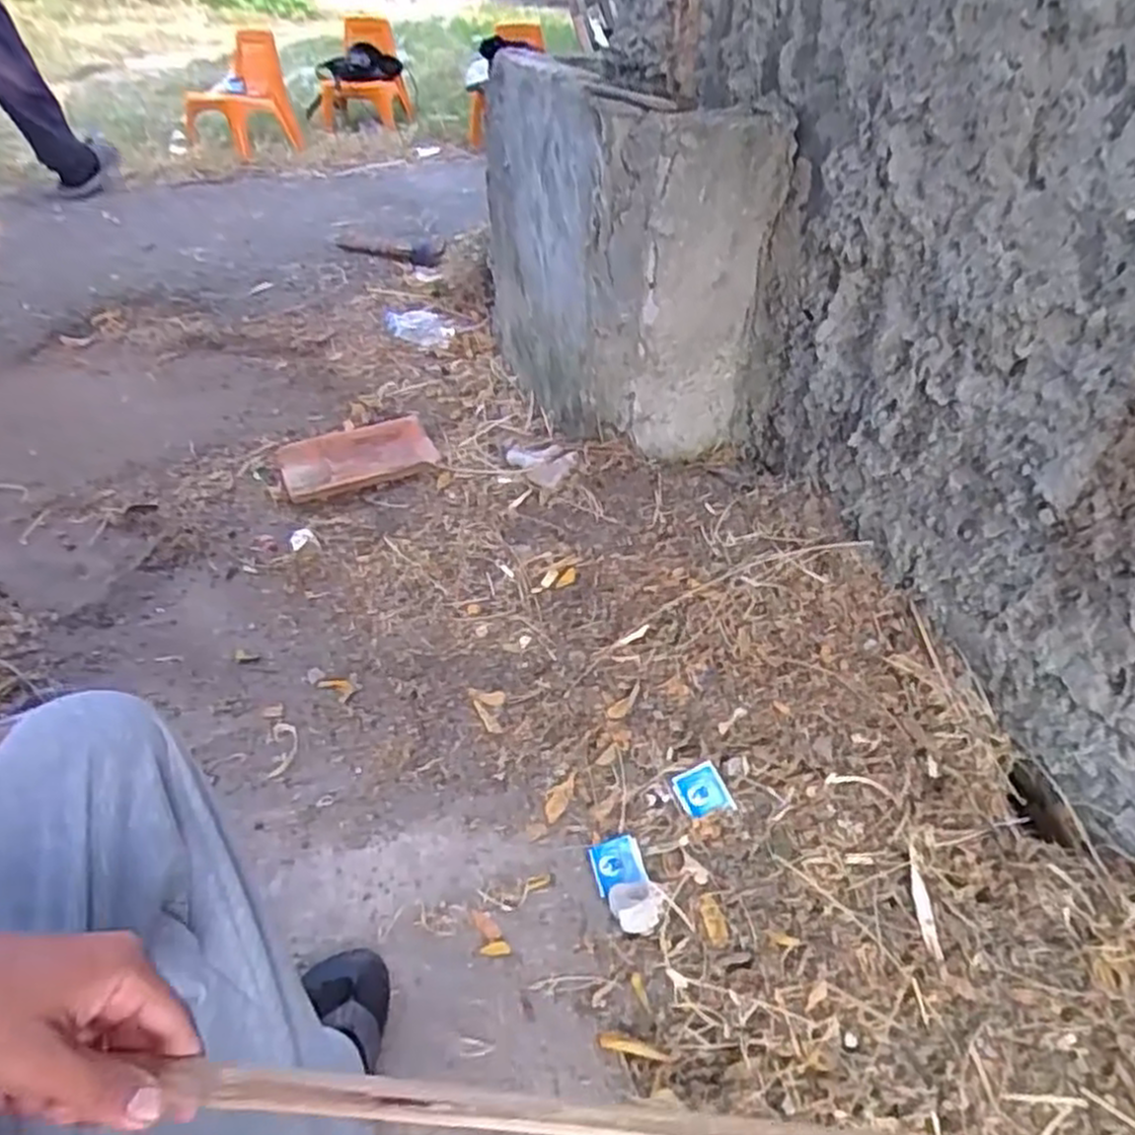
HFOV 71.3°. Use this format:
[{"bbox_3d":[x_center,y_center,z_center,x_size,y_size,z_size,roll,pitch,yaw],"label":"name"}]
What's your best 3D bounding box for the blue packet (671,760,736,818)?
[{"bbox_3d":[0.166,0.279,0.981,0.058,0.004,0.065,-25,54,-2],"label":"blue packet"}]

